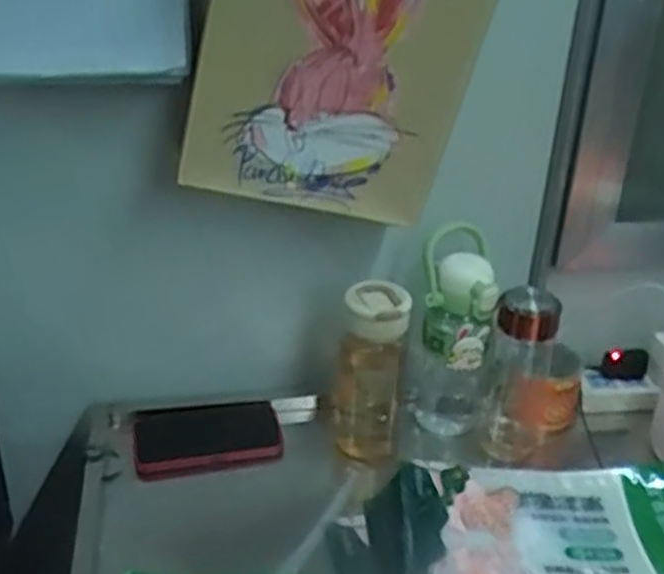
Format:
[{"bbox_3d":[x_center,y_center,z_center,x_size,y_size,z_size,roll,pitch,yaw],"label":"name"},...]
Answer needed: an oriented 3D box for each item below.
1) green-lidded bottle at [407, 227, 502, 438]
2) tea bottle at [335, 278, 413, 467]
[{"bbox_3d":[0.142,0.061,0.943,0.082,0.250,0.084,2,28,1],"label":"green-lidded bottle"},{"bbox_3d":[0.043,0.099,0.899,0.072,0.208,0.072,1,28,-2],"label":"tea bottle"}]

